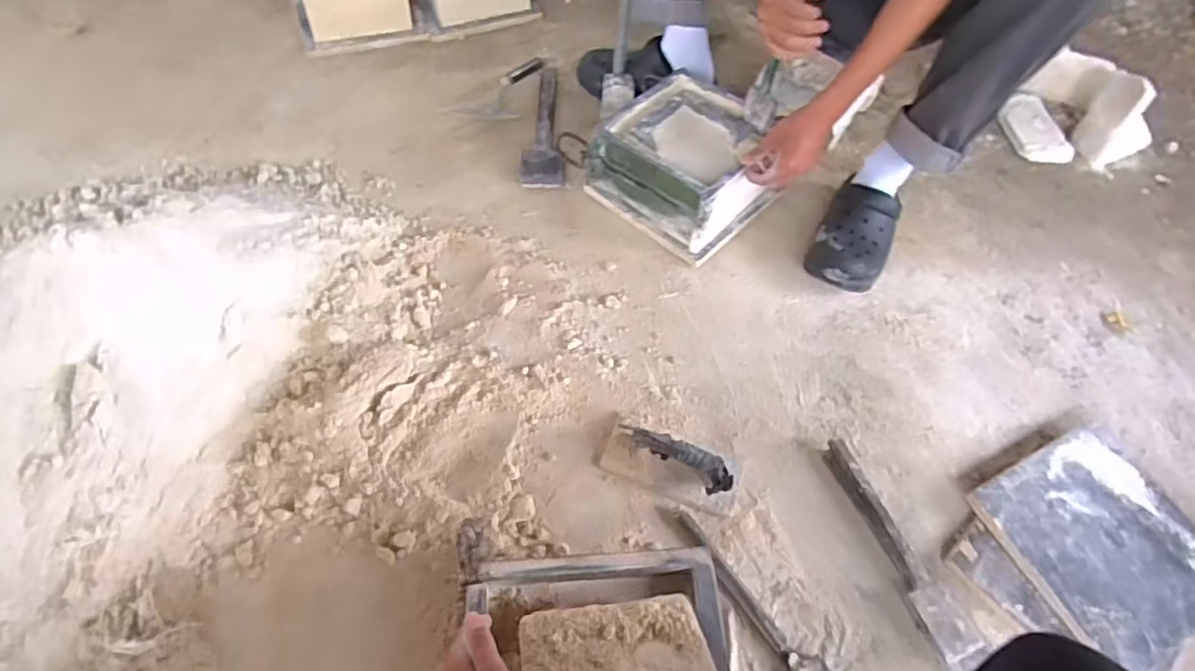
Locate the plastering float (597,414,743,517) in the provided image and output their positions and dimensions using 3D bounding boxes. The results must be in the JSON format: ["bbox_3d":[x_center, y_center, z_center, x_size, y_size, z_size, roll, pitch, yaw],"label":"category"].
[{"bbox_3d":[0.096,0.157,0.863,0.188,0.061,0.085,18,56,7],"label":"plastering float"}]

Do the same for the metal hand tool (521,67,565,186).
[{"bbox_3d":[-0.097,-0.390,1.235,0.074,0.028,0.304,1,57,-3],"label":"metal hand tool"}]

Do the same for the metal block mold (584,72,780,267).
[{"bbox_3d":[0.145,-0.272,1.093,0.245,0.147,0.221,39,63,20],"label":"metal block mold"}]

